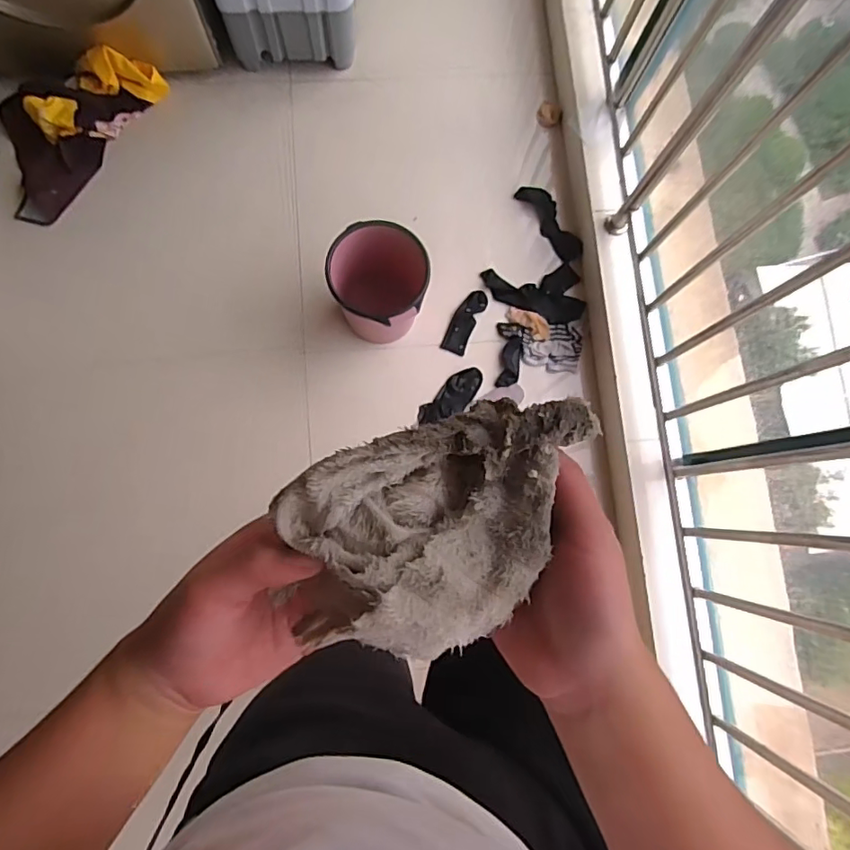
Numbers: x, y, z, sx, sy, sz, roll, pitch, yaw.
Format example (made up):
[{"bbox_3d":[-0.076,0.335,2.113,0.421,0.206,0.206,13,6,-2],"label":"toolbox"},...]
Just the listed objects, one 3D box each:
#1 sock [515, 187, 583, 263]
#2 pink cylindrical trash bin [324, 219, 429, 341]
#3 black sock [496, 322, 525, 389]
[{"bbox_3d":[0.333,-0.539,1.436,0.101,0.035,0.240,-24,83,-7],"label":"sock"},{"bbox_3d":[-0.103,-0.313,1.269,0.227,0.269,0.206,30,80,1],"label":"pink cylindrical trash bin"},{"bbox_3d":[0.218,-0.180,1.411,0.066,0.024,0.166,6,81,-3],"label":"black sock"}]

